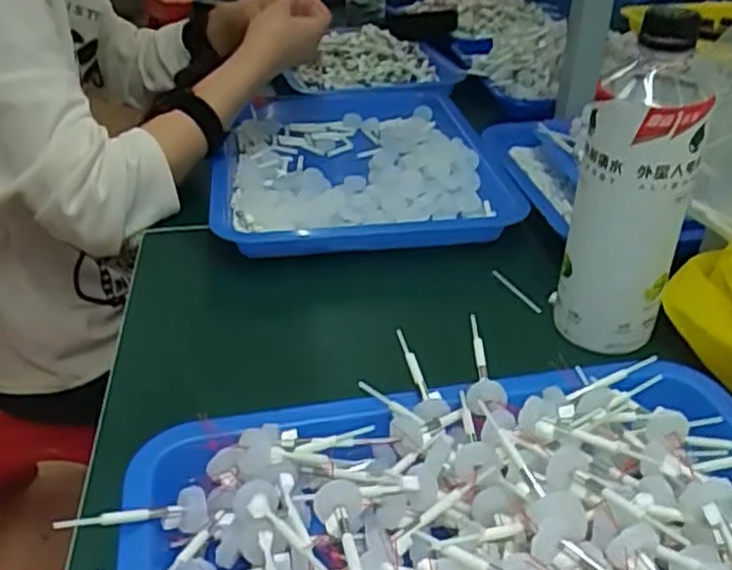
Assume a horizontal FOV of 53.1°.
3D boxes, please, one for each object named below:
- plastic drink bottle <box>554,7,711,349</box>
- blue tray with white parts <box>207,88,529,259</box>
[{"bbox_3d":[0.167,-0.060,0.462,0.066,0.204,0.063,14,36,21],"label":"plastic drink bottle"},{"bbox_3d":[-0.010,-0.112,0.709,0.274,0.044,0.313,-6,34,-9],"label":"blue tray with white parts"}]

